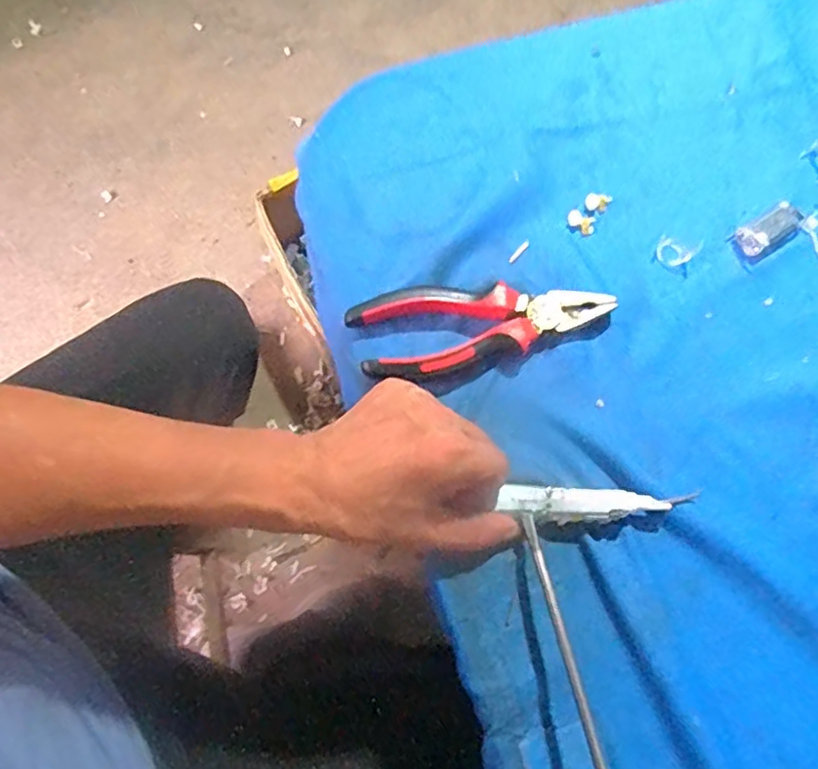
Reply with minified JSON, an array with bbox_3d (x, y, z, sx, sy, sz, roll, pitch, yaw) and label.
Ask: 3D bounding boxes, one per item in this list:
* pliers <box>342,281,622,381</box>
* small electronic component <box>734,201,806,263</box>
[{"bbox_3d":[0.046,-0.033,0.383,0.158,0.019,0.053,-4,73,-3],"label":"pliers"},{"bbox_3d":[0.243,-0.103,0.419,0.046,0.015,0.024,-31,76,-11],"label":"small electronic component"}]

